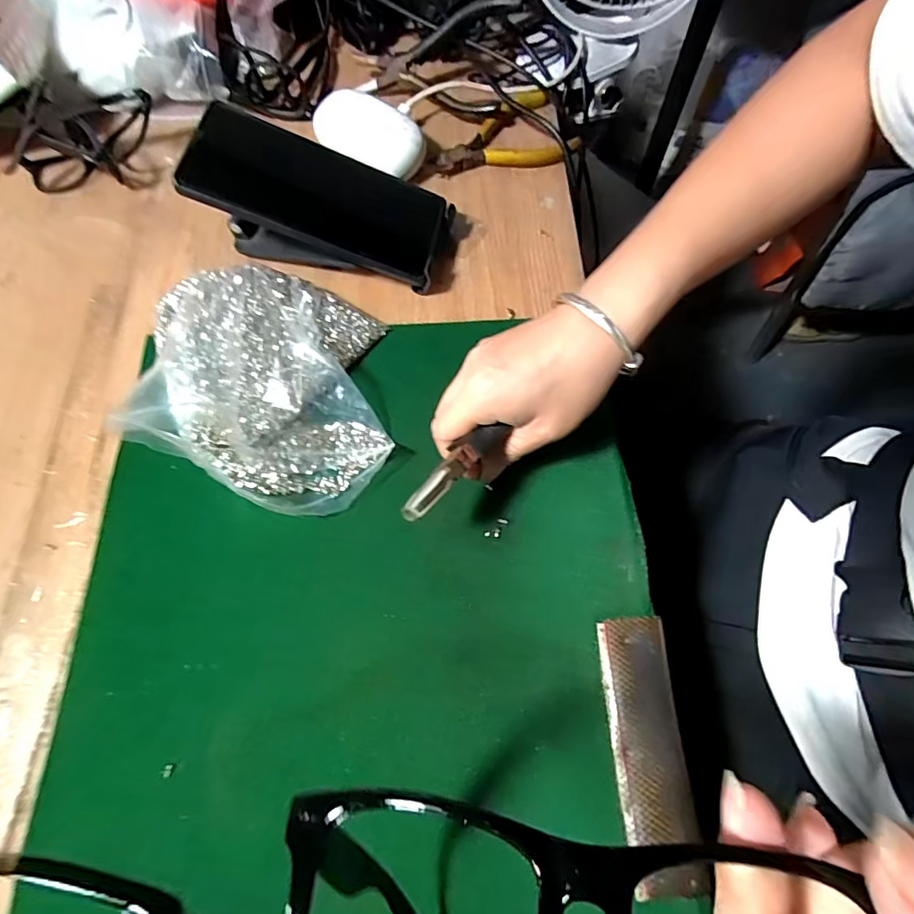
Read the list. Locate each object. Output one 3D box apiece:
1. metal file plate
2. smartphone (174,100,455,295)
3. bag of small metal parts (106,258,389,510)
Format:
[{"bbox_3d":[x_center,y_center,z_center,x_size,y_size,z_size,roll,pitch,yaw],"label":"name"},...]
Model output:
[{"bbox_3d":[0.094,0.142,0.248,0.034,0.006,0.118,-4,68,1],"label":"metal file plate"},{"bbox_3d":[-0.088,-0.173,0.344,0.158,0.072,0.080,8,68,5],"label":"smartphone"},{"bbox_3d":[-0.112,-0.049,0.316,0.155,0.039,0.140,23,70,11],"label":"bag of small metal parts"}]

